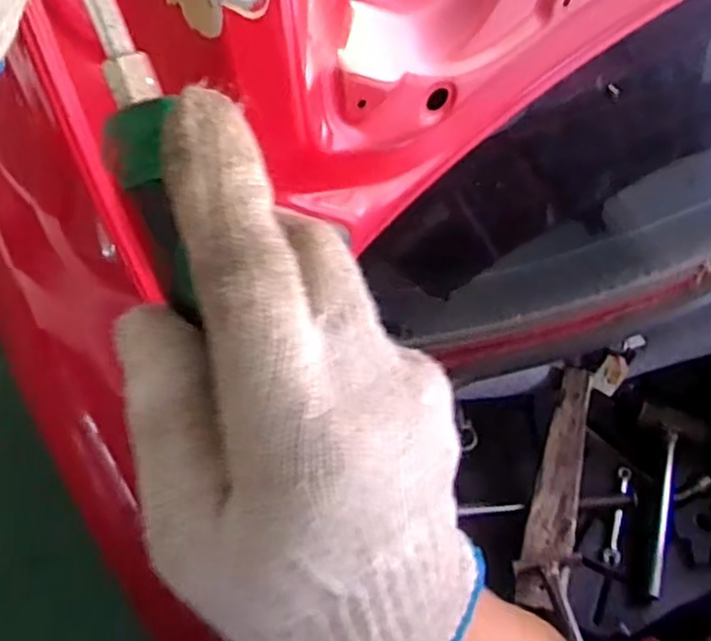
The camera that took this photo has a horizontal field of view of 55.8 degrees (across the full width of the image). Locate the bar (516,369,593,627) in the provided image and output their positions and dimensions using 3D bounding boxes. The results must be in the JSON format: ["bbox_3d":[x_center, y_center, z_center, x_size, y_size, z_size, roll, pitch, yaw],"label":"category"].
[{"bbox_3d":[0.306,0.241,0.997,0.068,0.044,0.359,18,62,11],"label":"bar"}]

